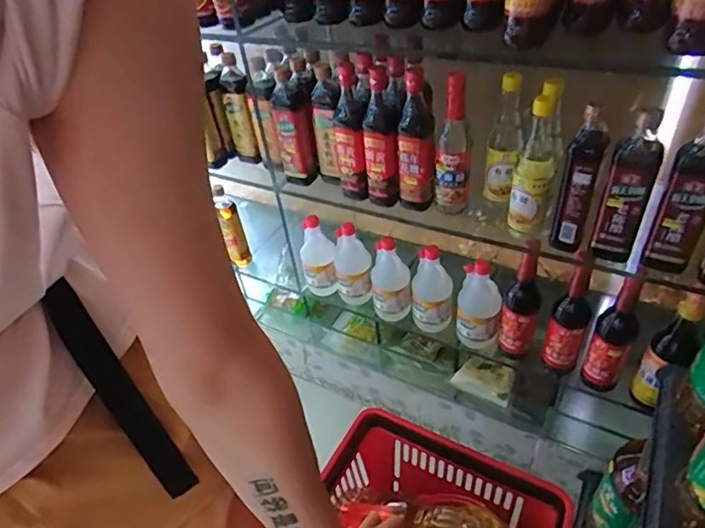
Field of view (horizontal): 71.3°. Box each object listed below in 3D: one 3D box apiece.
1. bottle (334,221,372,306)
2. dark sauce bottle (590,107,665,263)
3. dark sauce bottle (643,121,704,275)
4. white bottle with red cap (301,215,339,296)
[{"bbox_3d":[0.000,0.005,1.200,0.085,0.218,0.069,-8,40,-1],"label":"bottle"},{"bbox_3d":[0.422,-0.110,0.751,0.059,0.239,0.062,21,48,29],"label":"dark sauce bottle"},{"bbox_3d":[0.486,-0.089,0.716,0.054,0.248,0.062,12,44,22],"label":"dark sauce bottle"},{"bbox_3d":[-0.084,-0.008,1.232,0.079,0.217,0.074,-12,40,-5],"label":"white bottle with red cap"}]

